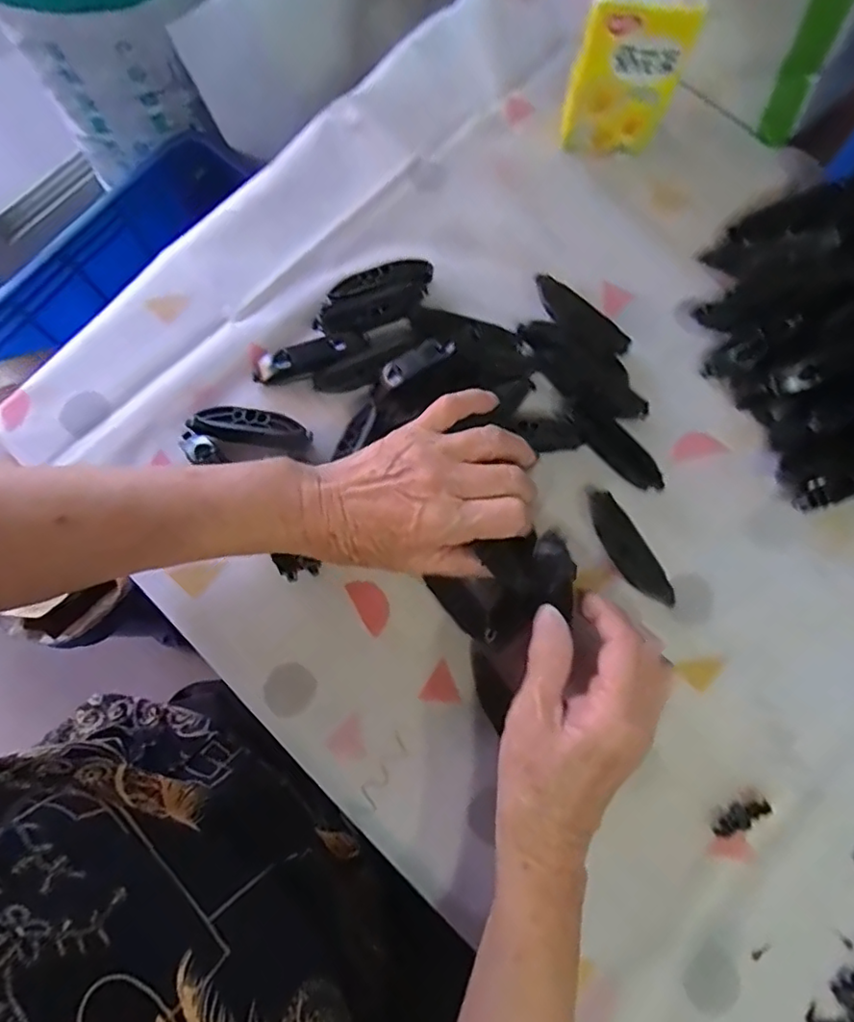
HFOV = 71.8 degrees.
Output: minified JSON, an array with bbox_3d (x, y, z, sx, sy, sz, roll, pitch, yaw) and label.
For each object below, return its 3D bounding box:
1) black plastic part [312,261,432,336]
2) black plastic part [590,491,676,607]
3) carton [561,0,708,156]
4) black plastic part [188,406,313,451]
[{"bbox_3d":[-0.037,-0.151,0.414,0.088,0.021,0.037,-28,79,-5],"label":"black plastic part"},{"bbox_3d":[0.128,0.025,0.376,0.021,0.015,0.080,-30,79,-6],"label":"black plastic part"},{"bbox_3d":[0.138,-0.306,0.409,0.069,0.115,0.040,4,78,2],"label":"carton"},{"bbox_3d":[-0.117,-0.056,0.397,0.078,0.014,0.025,8,78,3],"label":"black plastic part"}]

